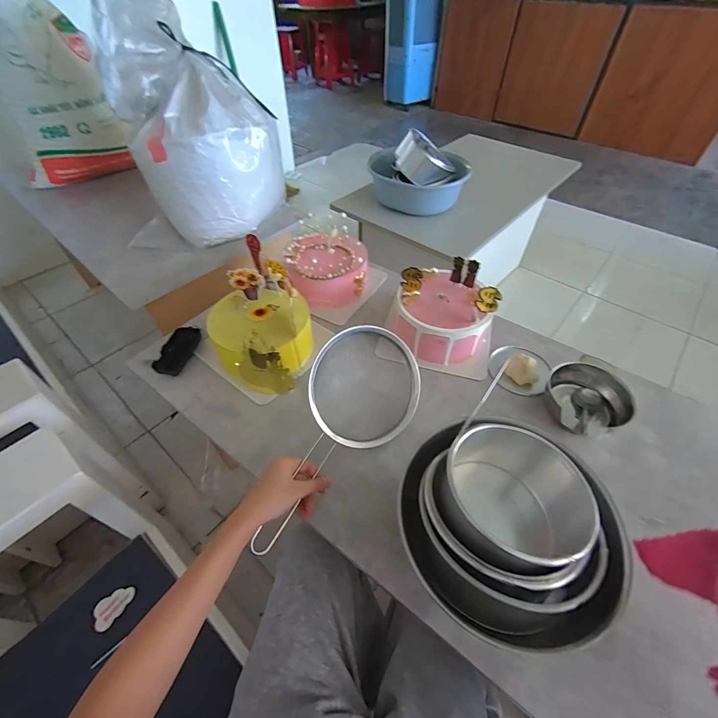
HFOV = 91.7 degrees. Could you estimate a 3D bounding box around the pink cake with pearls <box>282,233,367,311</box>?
[{"bbox_3d":[-0.060,-0.202,0.760,0.154,0.100,0.161,5,50,5],"label":"pink cake with pearls"}]

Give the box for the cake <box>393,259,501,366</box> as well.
[{"bbox_3d":[0.152,-0.083,0.655,0.168,0.126,0.156,-20,52,-15],"label":"cake"}]

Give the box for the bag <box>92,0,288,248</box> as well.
[{"bbox_3d":[-0.405,-0.605,0.872,0.336,0.436,0.383,-23,53,-18],"label":"bag"}]

